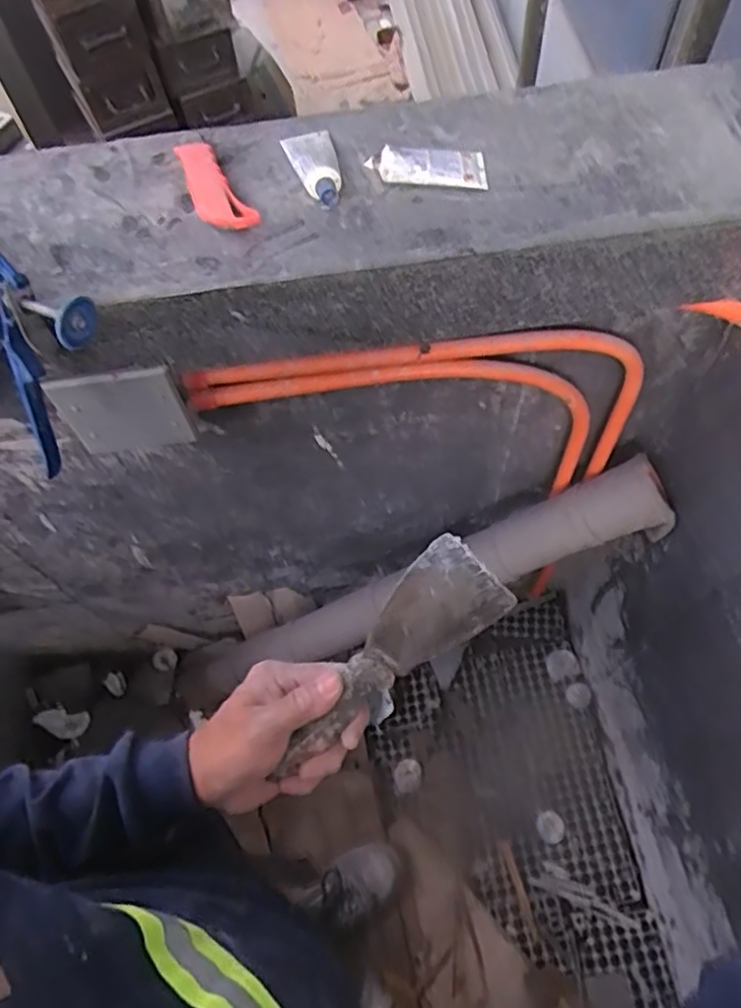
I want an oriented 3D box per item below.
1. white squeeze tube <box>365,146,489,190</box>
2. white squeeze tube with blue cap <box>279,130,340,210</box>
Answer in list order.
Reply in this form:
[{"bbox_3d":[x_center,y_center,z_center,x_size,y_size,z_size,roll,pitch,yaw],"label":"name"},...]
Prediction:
[{"bbox_3d":[0.051,-0.304,0.598,0.105,0.020,0.043,3,63,4],"label":"white squeeze tube"},{"bbox_3d":[-0.051,-0.310,0.610,0.043,0.026,0.100,-15,63,-5],"label":"white squeeze tube with blue cap"}]

